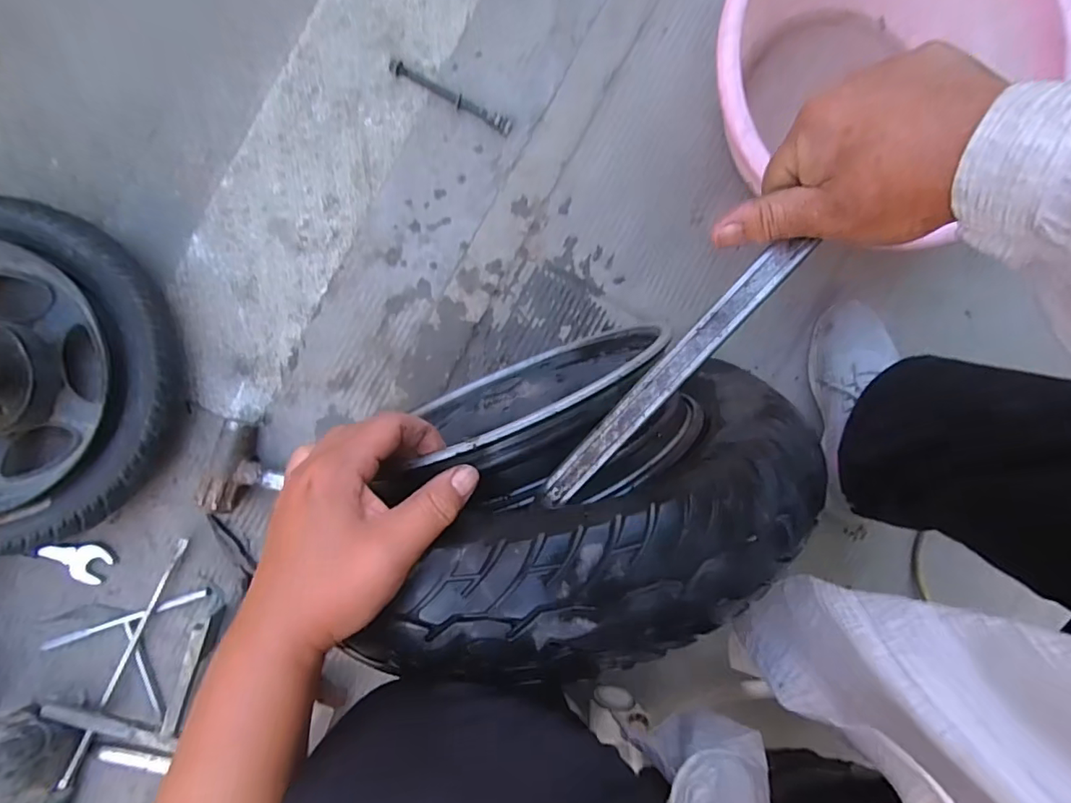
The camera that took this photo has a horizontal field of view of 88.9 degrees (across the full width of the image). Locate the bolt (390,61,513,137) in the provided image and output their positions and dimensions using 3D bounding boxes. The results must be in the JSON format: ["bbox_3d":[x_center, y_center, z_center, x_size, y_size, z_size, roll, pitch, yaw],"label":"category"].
[{"bbox_3d":[-0.093,-0.338,0.604,0.147,0.015,0.016,28,90,-4],"label":"bolt"}]

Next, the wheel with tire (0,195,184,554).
[{"bbox_3d":[-0.525,-0.026,0.534,0.321,0.077,0.332,0,92,-4],"label":"wheel with tire"}]

